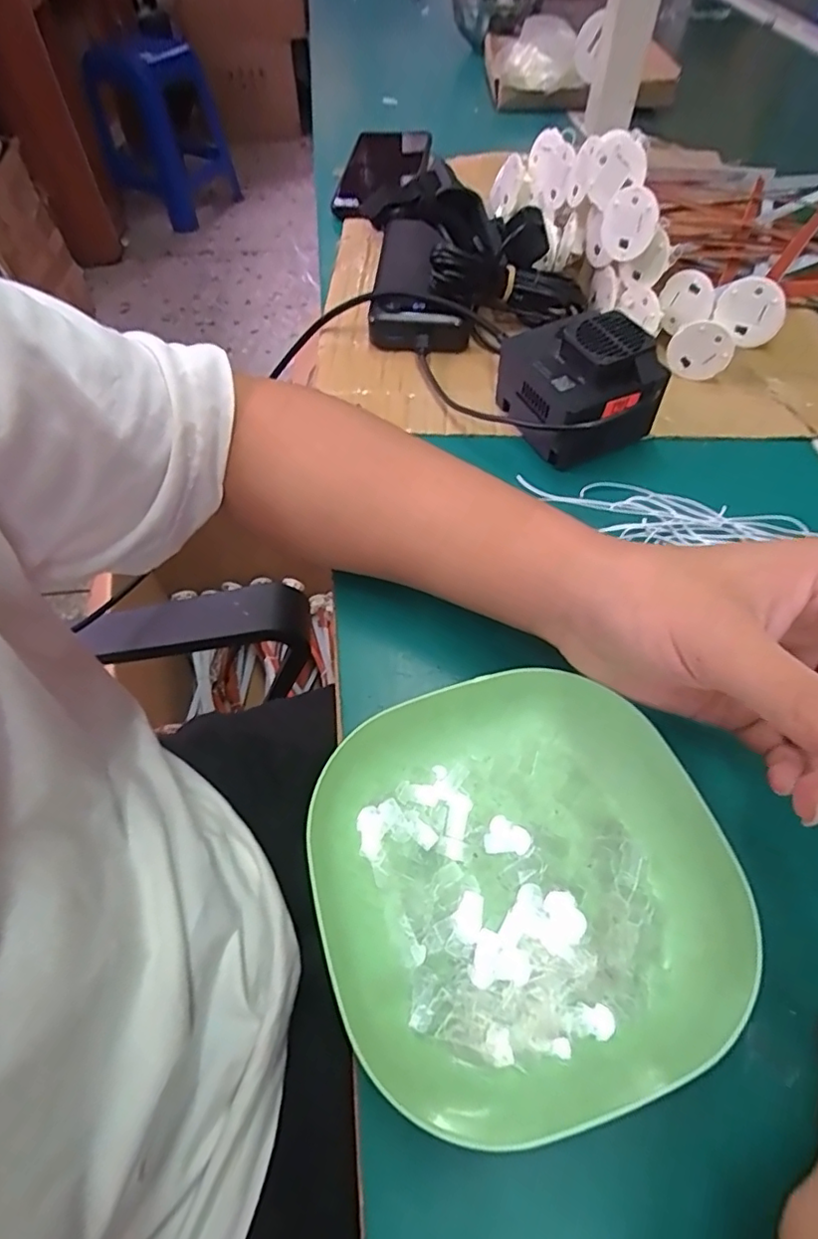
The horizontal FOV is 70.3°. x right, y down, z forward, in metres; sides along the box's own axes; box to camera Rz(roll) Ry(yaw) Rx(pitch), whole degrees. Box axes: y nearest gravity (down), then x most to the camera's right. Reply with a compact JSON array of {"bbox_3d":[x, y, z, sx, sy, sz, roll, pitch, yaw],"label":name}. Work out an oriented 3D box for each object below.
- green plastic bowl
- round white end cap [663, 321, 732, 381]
[{"bbox_3d":[0.039,0.093,0.213,0.141,0.026,0.142,-18,58,-11],"label":"green plastic bowl"},{"bbox_3d":[0.190,-0.175,0.381,0.039,0.038,0.005,24,60,15],"label":"round white end cap"}]

